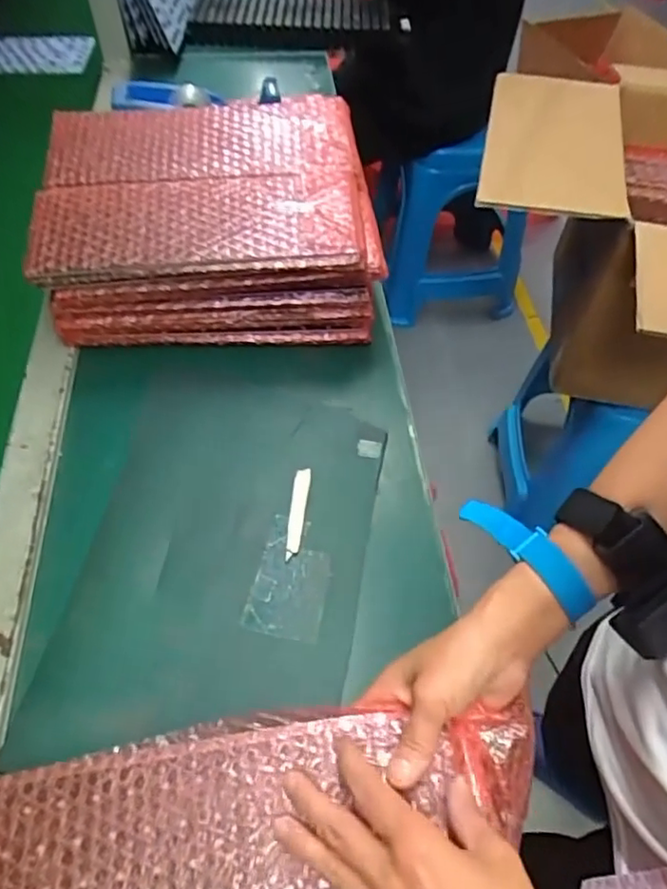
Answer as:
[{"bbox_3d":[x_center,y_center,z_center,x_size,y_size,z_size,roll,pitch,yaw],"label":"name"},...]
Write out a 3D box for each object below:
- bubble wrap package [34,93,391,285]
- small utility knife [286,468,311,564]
[{"bbox_3d":[-0.116,-0.238,0.558,0.293,0.029,0.207,-5,65,0],"label":"bubble wrap package"},{"bbox_3d":[-0.028,0.052,0.470,0.012,0.008,0.078,5,51,2],"label":"small utility knife"}]

